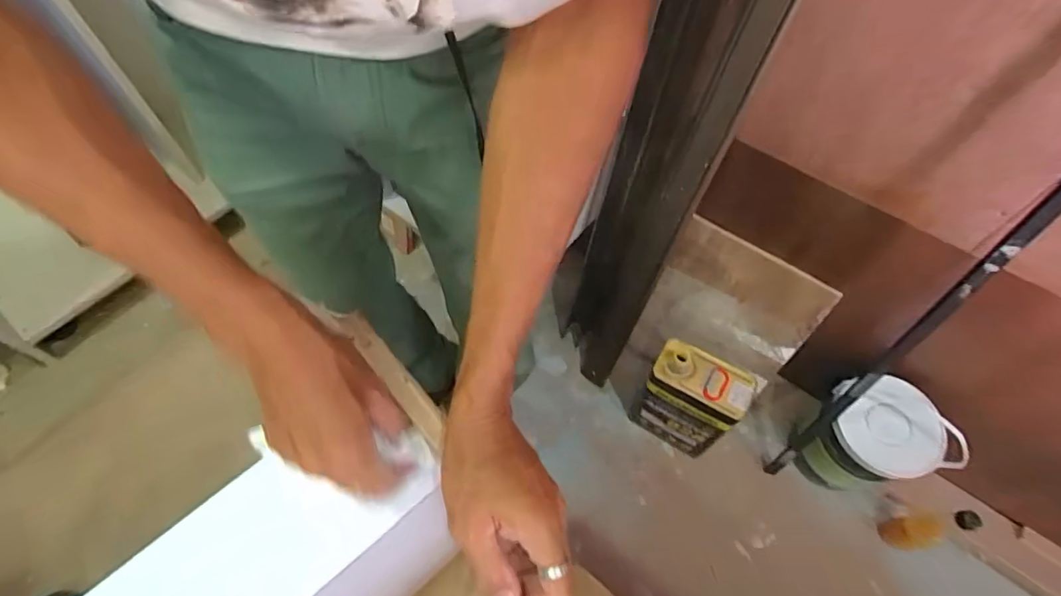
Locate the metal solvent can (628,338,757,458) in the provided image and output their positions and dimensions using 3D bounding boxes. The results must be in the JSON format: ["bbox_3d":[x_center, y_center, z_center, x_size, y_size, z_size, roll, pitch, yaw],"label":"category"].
[{"bbox_3d":[0.316,0.214,1.039,0.182,0.288,0.110,27,62,16],"label":"metal solvent can"}]

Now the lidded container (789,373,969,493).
[{"bbox_3d":[0.649,0.274,1.005,0.167,0.230,0.175,0,59,0],"label":"lidded container"}]

